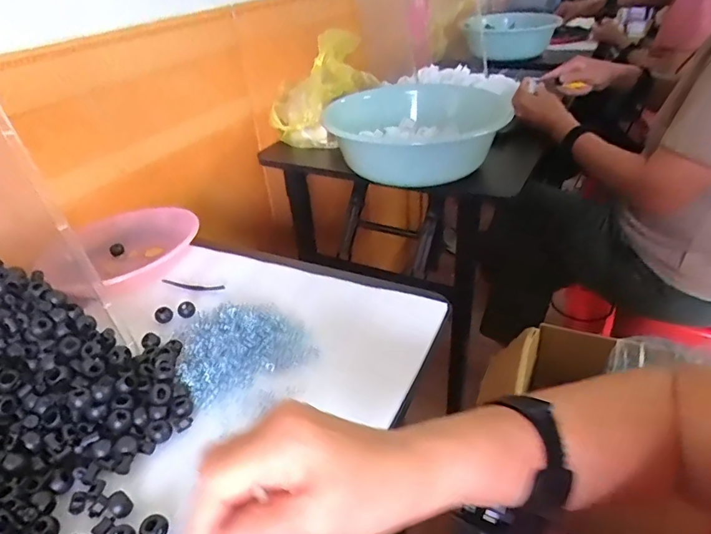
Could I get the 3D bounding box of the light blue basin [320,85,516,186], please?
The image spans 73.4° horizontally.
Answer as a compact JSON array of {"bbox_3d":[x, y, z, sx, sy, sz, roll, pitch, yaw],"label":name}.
[{"bbox_3d":[0.102,-0.216,0.792,0.260,0.113,0.254,-3,35,2],"label":"light blue basin"}]

